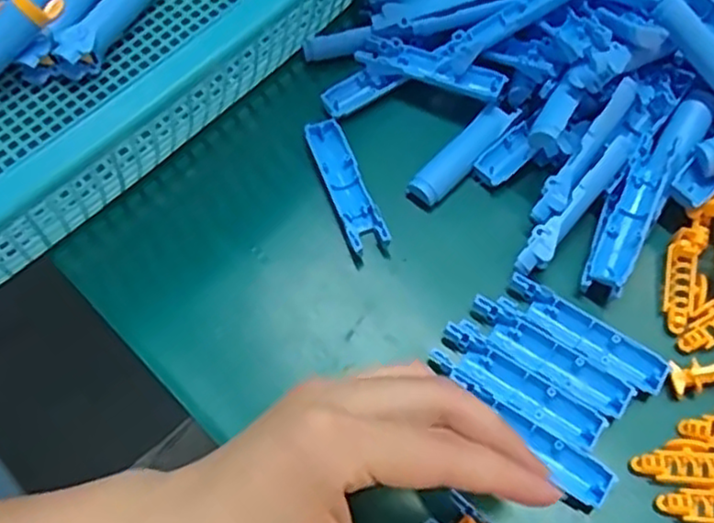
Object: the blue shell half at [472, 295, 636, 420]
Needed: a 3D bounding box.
[{"bbox_3d":[0.085,0.041,0.319,0.077,0.007,0.020,36,68,17],"label":"blue shell half"}]

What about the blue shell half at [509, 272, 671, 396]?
[{"bbox_3d":[0.102,0.032,0.324,0.077,0.007,0.021,35,68,16],"label":"blue shell half"}]

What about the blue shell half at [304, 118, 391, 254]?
[{"bbox_3d":[-0.005,-0.038,0.362,0.020,0.012,0.076,-18,64,-10],"label":"blue shell half"}]

